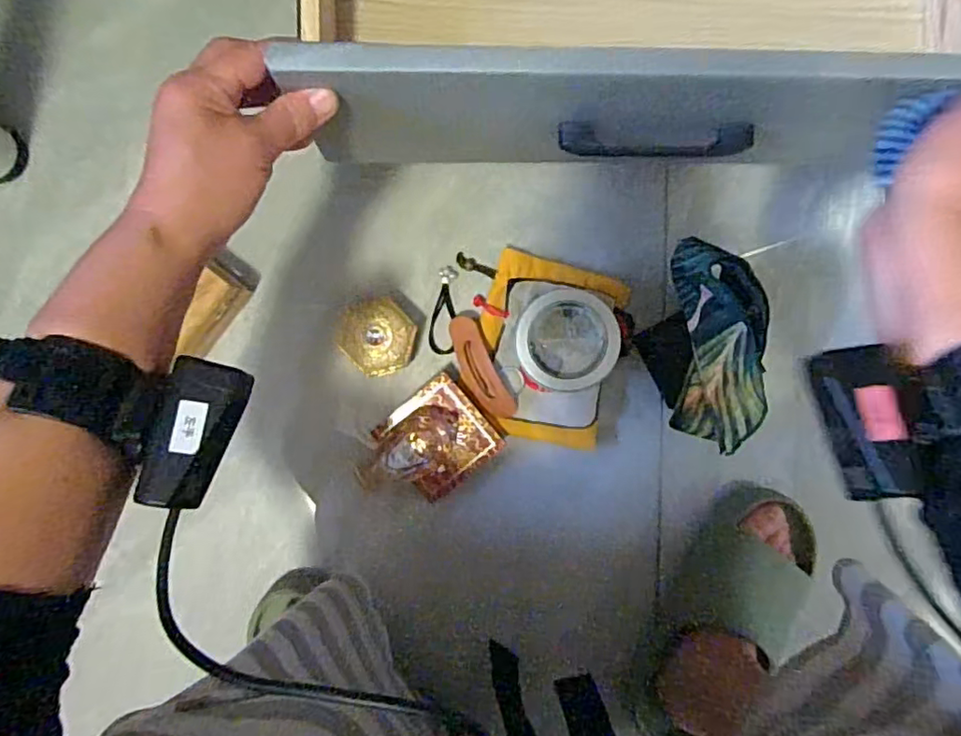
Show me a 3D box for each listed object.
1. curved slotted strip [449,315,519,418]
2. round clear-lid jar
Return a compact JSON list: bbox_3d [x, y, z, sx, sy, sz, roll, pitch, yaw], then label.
[{"bbox_3d":[0.000,0.002,0.554,0.032,0.022,0.101,-29,93,-3],"label":"curved slotted strip"},{"bbox_3d":[0.071,-0.024,0.525,0.087,0.060,0.085,0,91,-4],"label":"round clear-lid jar"}]

